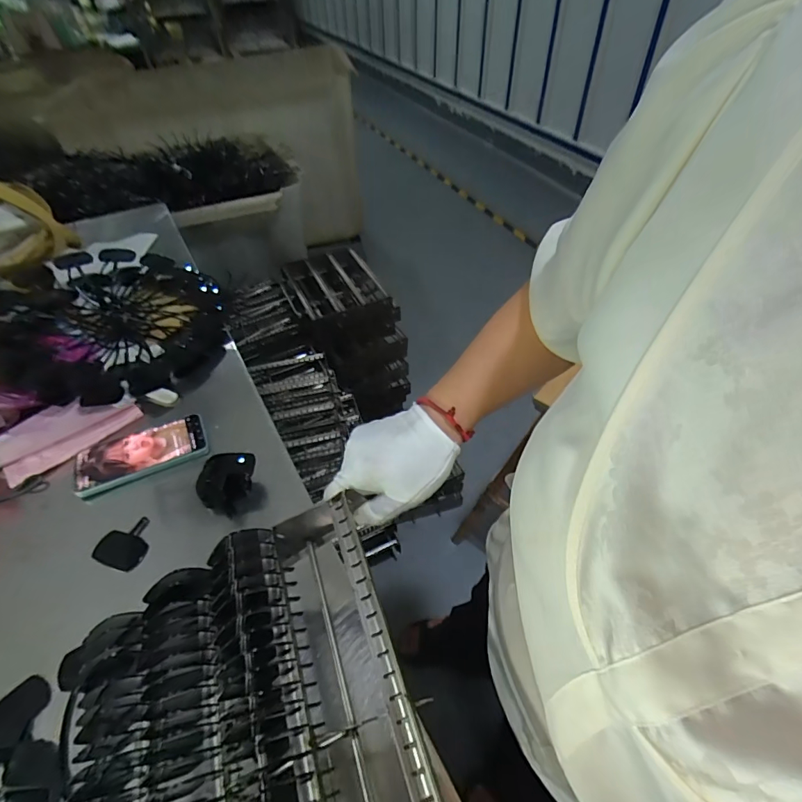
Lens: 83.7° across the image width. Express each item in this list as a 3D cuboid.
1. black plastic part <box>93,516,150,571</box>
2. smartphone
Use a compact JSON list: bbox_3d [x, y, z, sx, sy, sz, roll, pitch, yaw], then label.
[{"bbox_3d":[-0.316,0.163,0.516,0.049,0.016,0.058,8,48,10],"label":"black plastic part"},{"bbox_3d":[-0.344,0.070,0.597,0.157,0.016,0.087,-18,49,-13],"label":"smartphone"}]

